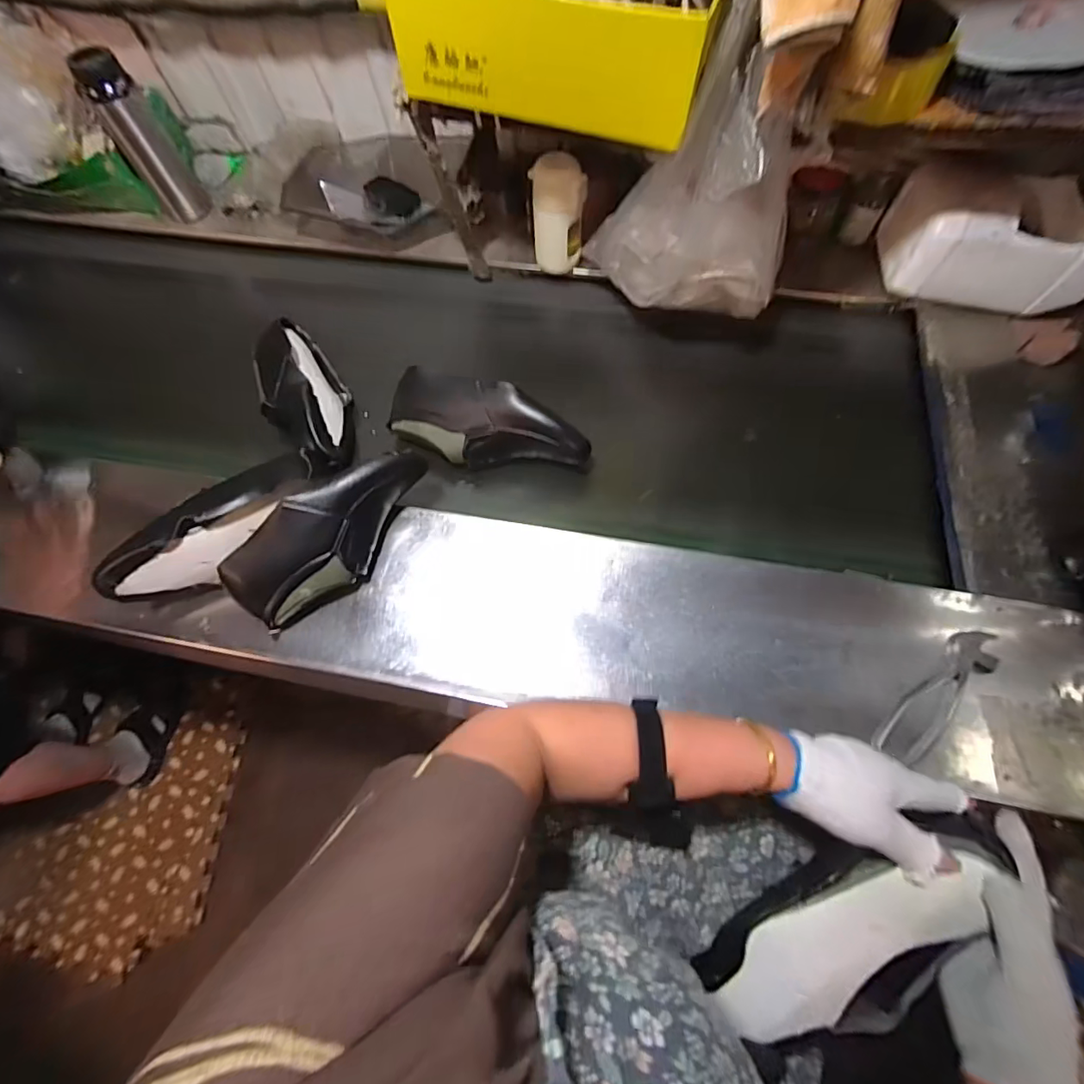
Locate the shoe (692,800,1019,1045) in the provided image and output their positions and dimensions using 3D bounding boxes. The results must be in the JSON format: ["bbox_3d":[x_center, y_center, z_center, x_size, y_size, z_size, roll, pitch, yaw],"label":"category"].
[{"bbox_3d":[0.252,0.312,0.415,0.241,0.084,0.098,-37,69,9],"label":"shoe"}]

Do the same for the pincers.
[{"bbox_3d":[0.443,0.165,0.565,0.193,0.013,0.048,-42,72,-13],"label":"pincers"}]

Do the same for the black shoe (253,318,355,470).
[{"bbox_3d":[-0.344,-0.218,0.746,0.111,0.092,0.244,-32,70,-10],"label":"black shoe"}]

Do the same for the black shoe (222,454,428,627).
[{"bbox_3d":[-0.240,-0.005,0.606,0.263,0.103,0.086,-36,71,-11],"label":"black shoe"}]

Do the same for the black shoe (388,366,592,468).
[{"bbox_3d":[-0.077,-0.155,0.703,0.290,0.082,0.101,18,70,10],"label":"black shoe"}]

